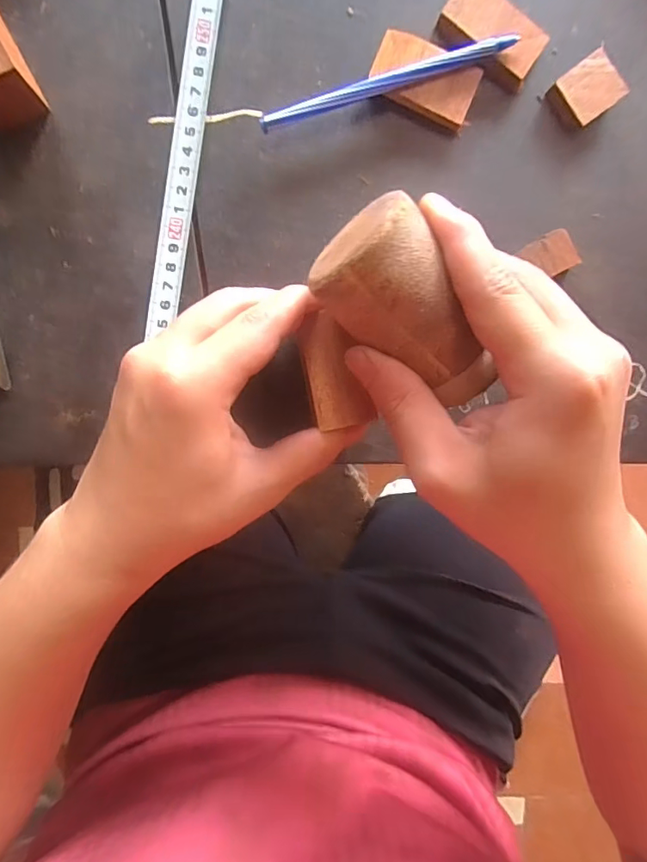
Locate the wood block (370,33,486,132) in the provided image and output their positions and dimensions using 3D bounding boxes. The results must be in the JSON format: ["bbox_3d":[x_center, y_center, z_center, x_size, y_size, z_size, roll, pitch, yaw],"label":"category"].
[{"bbox_3d":[0.053,-0.184,0.259,0.054,0.011,0.031,20,94,-6],"label":"wood block"}]

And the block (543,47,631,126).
[{"bbox_3d":[0.142,-0.183,0.266,0.032,0.011,0.027,-37,97,0],"label":"block"}]

